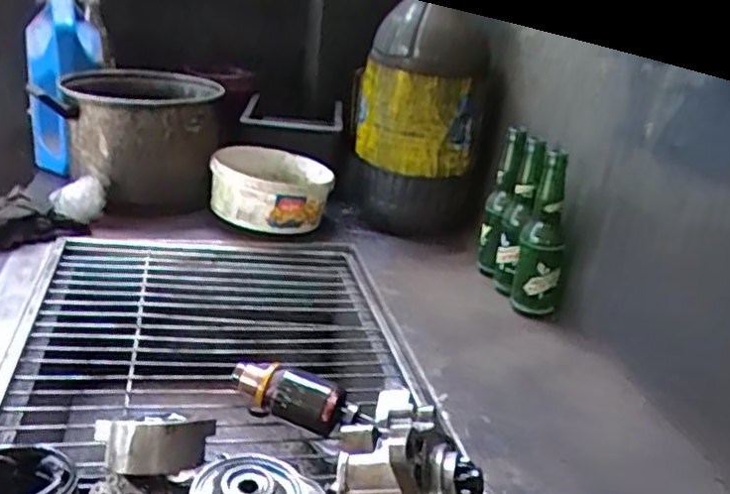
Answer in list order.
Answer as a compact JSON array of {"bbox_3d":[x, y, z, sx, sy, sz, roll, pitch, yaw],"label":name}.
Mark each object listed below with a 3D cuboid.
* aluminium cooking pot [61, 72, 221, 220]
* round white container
[{"bbox_3d":[-0.359,-0.174,1.106,0.218,0.185,0.234,3,24,-5],"label":"aluminium cooking pot"},{"bbox_3d":[-0.153,-0.095,1.102,0.195,0.098,0.209,5,24,-3],"label":"round white container"}]

